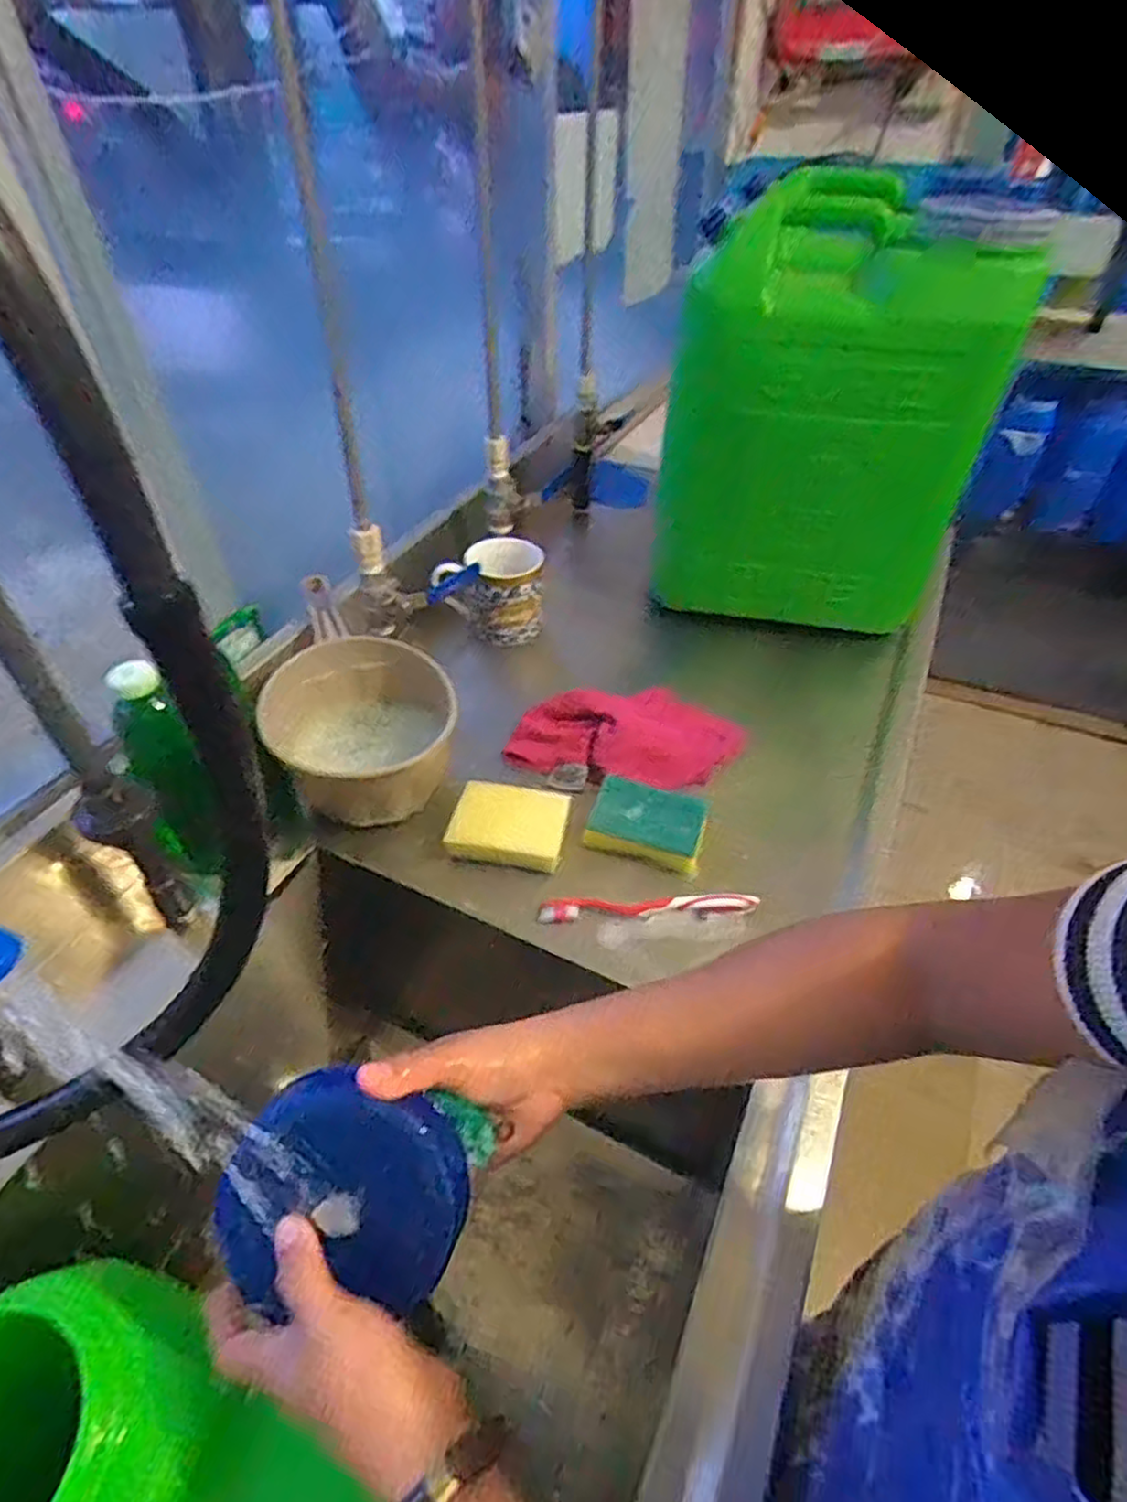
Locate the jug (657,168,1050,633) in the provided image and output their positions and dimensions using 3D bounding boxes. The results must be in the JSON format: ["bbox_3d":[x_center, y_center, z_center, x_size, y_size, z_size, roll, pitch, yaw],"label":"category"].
[{"bbox_3d":[0.302,-0.375,0.824,0.345,0.397,0.250,8,45,8],"label":"jug"}]

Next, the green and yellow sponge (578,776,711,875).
[{"bbox_3d":[0.078,0.065,0.660,0.104,0.028,0.075,13,46,13],"label":"green and yellow sponge"}]

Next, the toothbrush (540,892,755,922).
[{"bbox_3d":[0.073,0.134,0.615,0.186,0.011,0.022,-2,44,-2],"label":"toothbrush"}]

